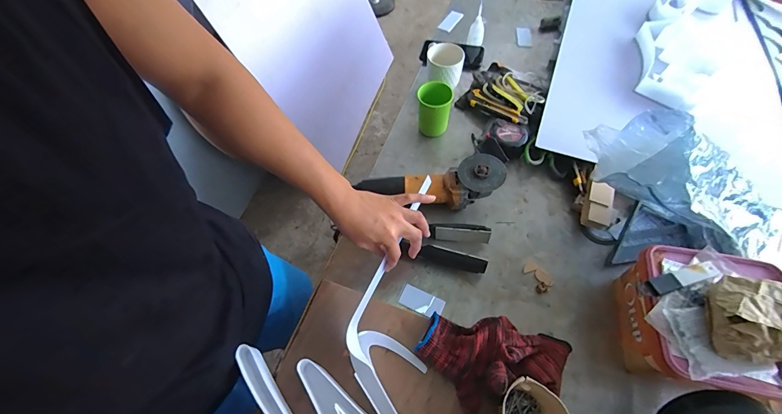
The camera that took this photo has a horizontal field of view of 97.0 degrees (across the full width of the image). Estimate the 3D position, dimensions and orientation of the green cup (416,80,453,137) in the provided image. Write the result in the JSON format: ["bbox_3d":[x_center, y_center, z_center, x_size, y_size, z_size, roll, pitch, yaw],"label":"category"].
[{"bbox_3d":[0.097,-0.217,0.772,0.074,0.099,0.072,11,61,9],"label":"green cup"}]

